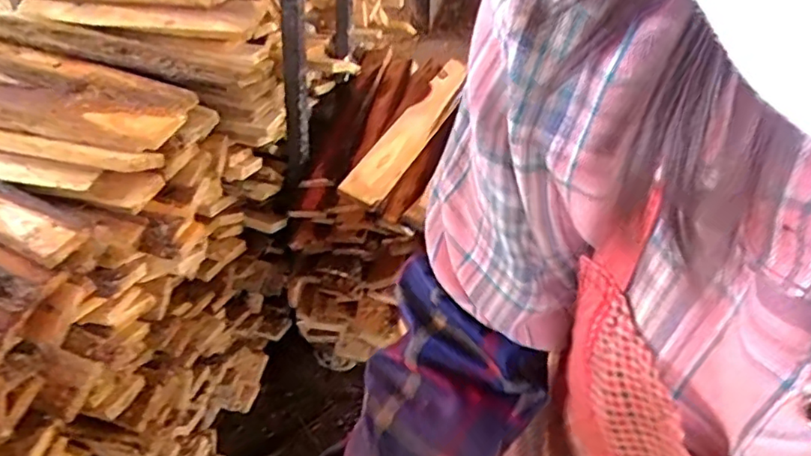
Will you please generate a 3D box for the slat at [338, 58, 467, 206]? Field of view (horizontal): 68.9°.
[{"bbox_3d":[0.021,-0.204,1.156,0.075,0.019,0.482,33,50,2],"label":"slat"}]

